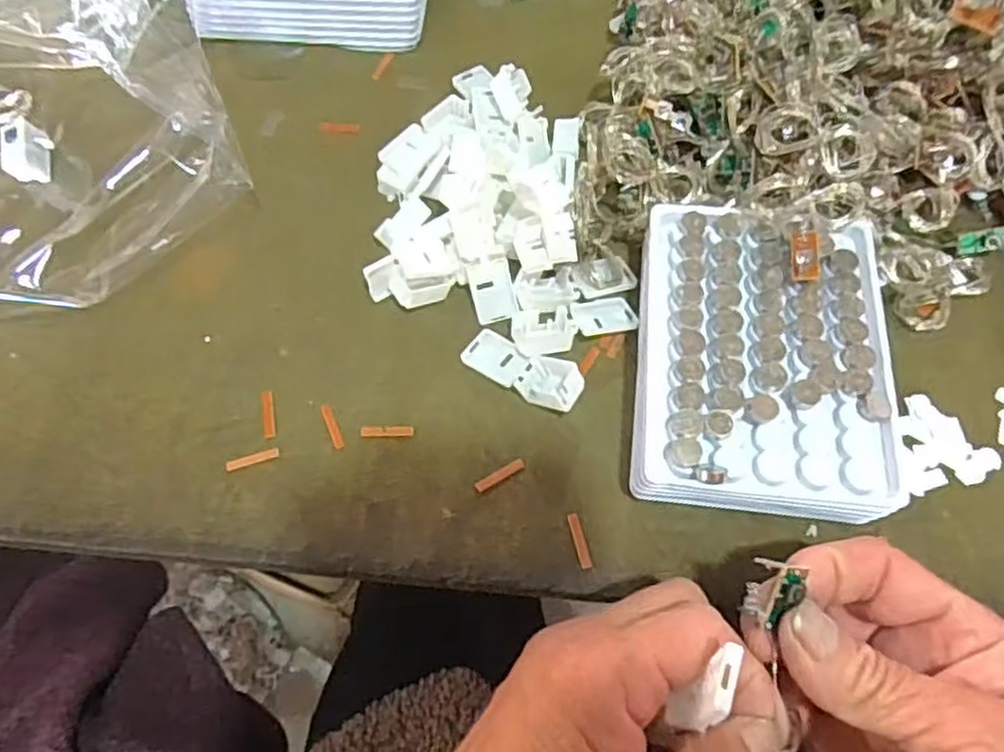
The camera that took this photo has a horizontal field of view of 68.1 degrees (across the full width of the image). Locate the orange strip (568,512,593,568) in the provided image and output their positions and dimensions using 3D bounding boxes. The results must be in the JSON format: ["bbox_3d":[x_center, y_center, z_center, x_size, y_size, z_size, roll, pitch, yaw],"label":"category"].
[{"bbox_3d":[0.031,0.065,0.295,0.004,0.004,0.022,-13,64,-5],"label":"orange strip"}]

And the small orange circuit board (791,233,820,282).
[{"bbox_3d":[0.123,-0.048,0.302,0.011,0.004,0.018,-4,94,11],"label":"small orange circuit board"}]

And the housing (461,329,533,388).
[{"bbox_3d":[-0.002,-0.009,0.328,0.029,0.004,0.019,33,69,17],"label":"housing"}]

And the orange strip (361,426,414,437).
[{"bbox_3d":[-0.049,0.024,0.318,0.022,0.004,0.004,-1,74,-2],"label":"orange strip"}]

